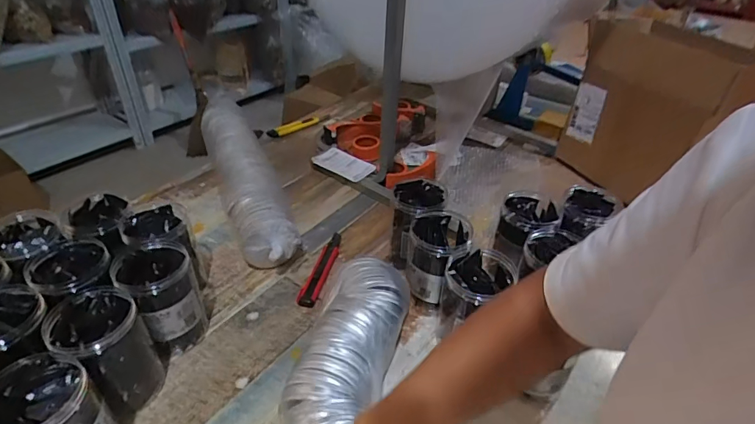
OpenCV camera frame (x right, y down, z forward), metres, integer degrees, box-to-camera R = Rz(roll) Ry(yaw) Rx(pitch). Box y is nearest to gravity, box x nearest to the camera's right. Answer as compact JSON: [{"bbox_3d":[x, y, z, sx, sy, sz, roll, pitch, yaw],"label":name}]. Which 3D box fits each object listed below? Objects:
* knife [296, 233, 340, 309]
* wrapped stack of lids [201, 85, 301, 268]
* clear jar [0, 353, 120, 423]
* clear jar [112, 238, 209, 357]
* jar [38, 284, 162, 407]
[{"bbox_3d":[-0.098,0.100,0.799,0.035,0.018,0.175,12,38,13],"label":"knife"},{"bbox_3d":[-0.289,-0.083,0.953,0.103,0.115,0.602,-14,40,-20],"label":"wrapped stack of lids"},{"bbox_3d":[-0.349,0.237,0.487,0.097,0.150,0.091,1,37,-1],"label":"clear jar"},{"bbox_3d":[-0.303,0.126,0.641,0.092,0.144,0.097,-21,43,-28],"label":"clear jar"},{"bbox_3d":[-0.337,0.180,0.565,0.093,0.145,0.095,-27,46,-33],"label":"jar"}]

